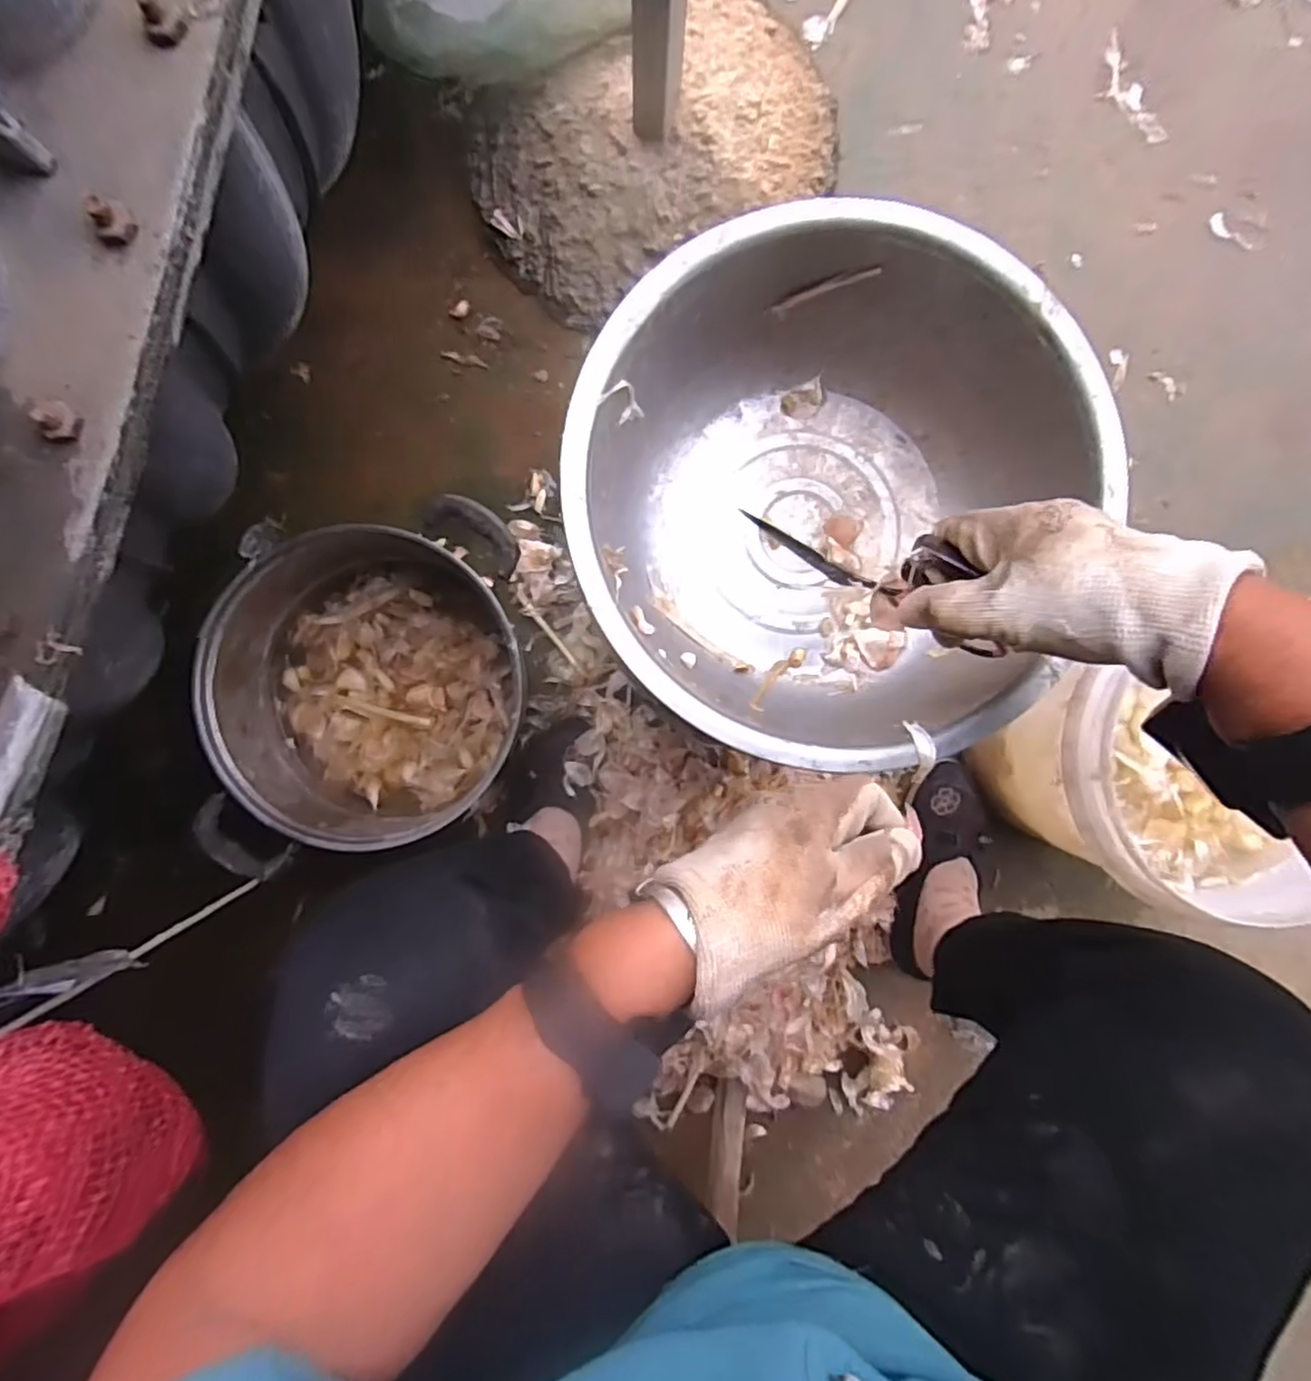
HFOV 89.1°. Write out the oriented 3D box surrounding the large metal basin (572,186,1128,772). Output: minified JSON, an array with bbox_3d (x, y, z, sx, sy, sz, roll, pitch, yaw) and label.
[{"bbox_3d":[0.104,-0.113,0.419,0.295,0.116,0.294,0,92,-1],"label":"large metal basin"}]

